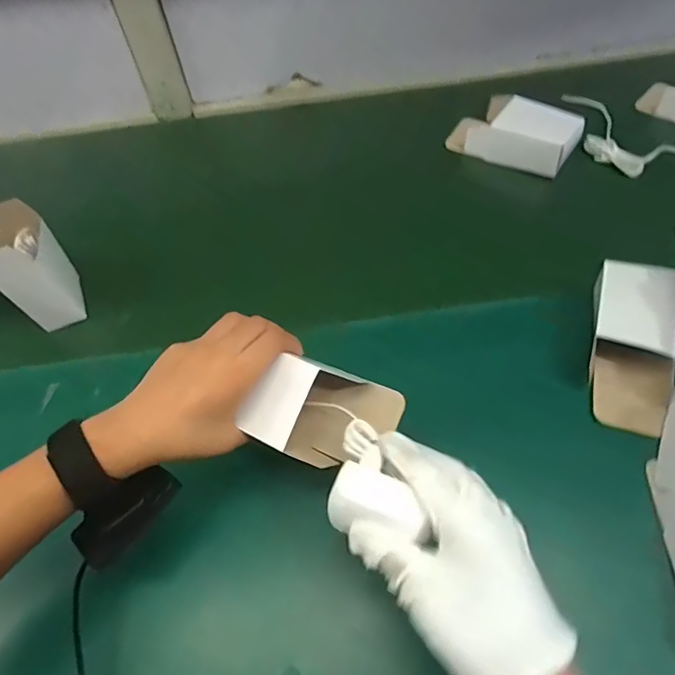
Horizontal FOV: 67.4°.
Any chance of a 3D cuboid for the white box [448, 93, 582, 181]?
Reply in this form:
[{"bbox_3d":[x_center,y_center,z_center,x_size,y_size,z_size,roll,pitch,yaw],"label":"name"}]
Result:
[{"bbox_3d":[0.214,-0.243,0.611,0.143,0.055,0.085,32,63,23],"label":"white box"}]

